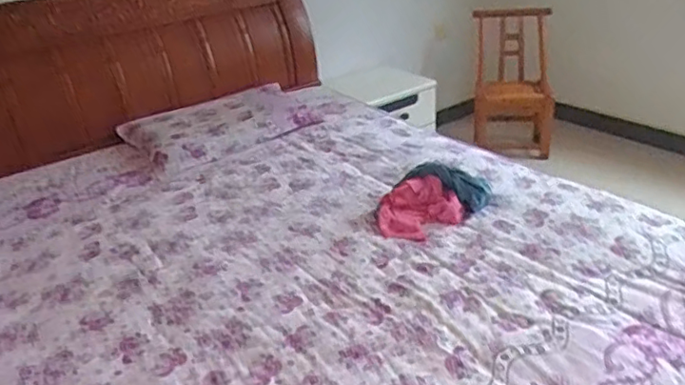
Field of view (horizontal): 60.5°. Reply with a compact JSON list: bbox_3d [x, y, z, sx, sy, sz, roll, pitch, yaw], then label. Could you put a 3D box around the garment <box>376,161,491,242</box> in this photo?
[{"bbox_3d":[0.258,-0.003,1.720,0.302,0.137,0.192,-23,31,-34],"label":"garment"}]

